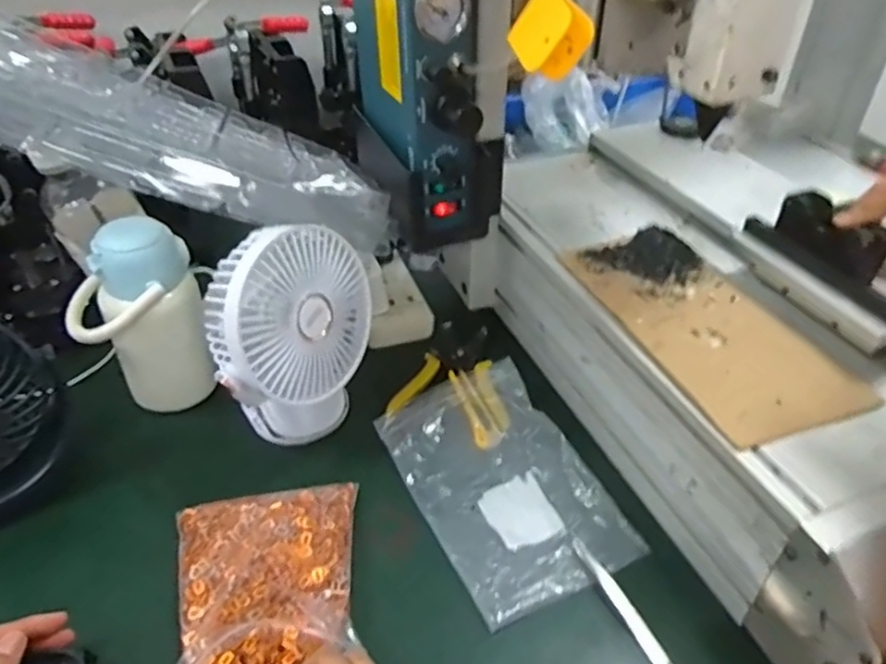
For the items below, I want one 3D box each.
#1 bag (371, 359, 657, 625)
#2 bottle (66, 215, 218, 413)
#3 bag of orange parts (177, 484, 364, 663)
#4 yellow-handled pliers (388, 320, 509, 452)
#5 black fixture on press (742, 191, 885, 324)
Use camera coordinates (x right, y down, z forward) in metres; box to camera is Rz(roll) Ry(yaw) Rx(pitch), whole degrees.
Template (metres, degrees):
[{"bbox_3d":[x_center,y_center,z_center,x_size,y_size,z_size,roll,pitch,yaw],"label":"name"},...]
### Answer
[{"bbox_3d":[0.051,0.125,0.552,0.145,0.027,0.216,-18,42,-21],"label":"bag"},{"bbox_3d":[-0.275,-0.011,0.583,0.110,0.172,0.068,-19,44,-19],"label":"bottle"},{"bbox_3d":[-0.126,0.184,0.455,0.129,0.029,0.170,-9,42,-8],"label":"bag of orange parts"},{"bbox_3d":[0.025,0.043,0.654,0.112,0.016,0.161,13,41,15],"label":"yellow-handled pliers"},{"bbox_3d":[0.297,-0.065,0.479,0.043,0.050,0.147,-12,41,-15],"label":"black fixture on press"}]

